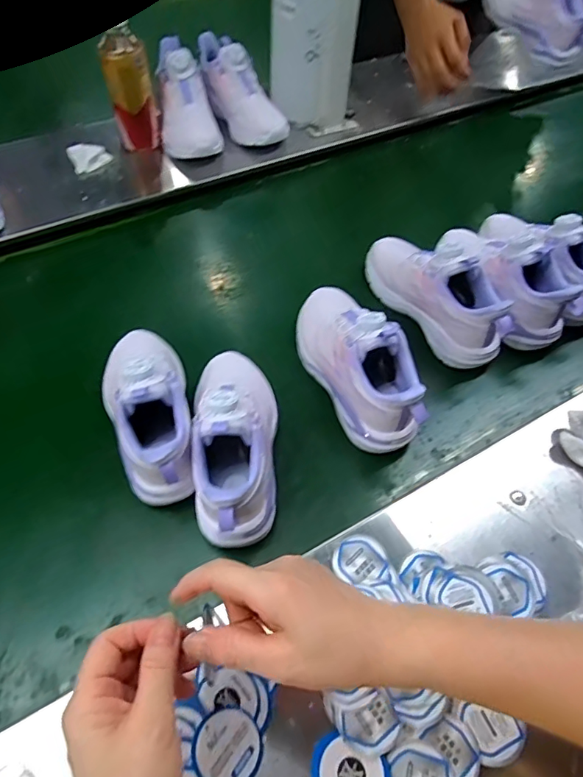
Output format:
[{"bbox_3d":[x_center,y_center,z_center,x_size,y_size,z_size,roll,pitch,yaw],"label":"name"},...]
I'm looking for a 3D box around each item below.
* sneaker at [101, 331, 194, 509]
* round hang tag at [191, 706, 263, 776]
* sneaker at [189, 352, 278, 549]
[{"bbox_3d":[-0.143,0.012,0.495,0.081,0.111,0.212,-16,57,-14],"label":"sneaker"},{"bbox_3d":[-0.046,0.261,0.349,0.048,0.005,0.048,6,62,-11],"label":"round hang tag"},{"bbox_3d":[-0.053,0.044,0.478,0.075,0.110,0.209,-1,55,-4],"label":"sneaker"}]

